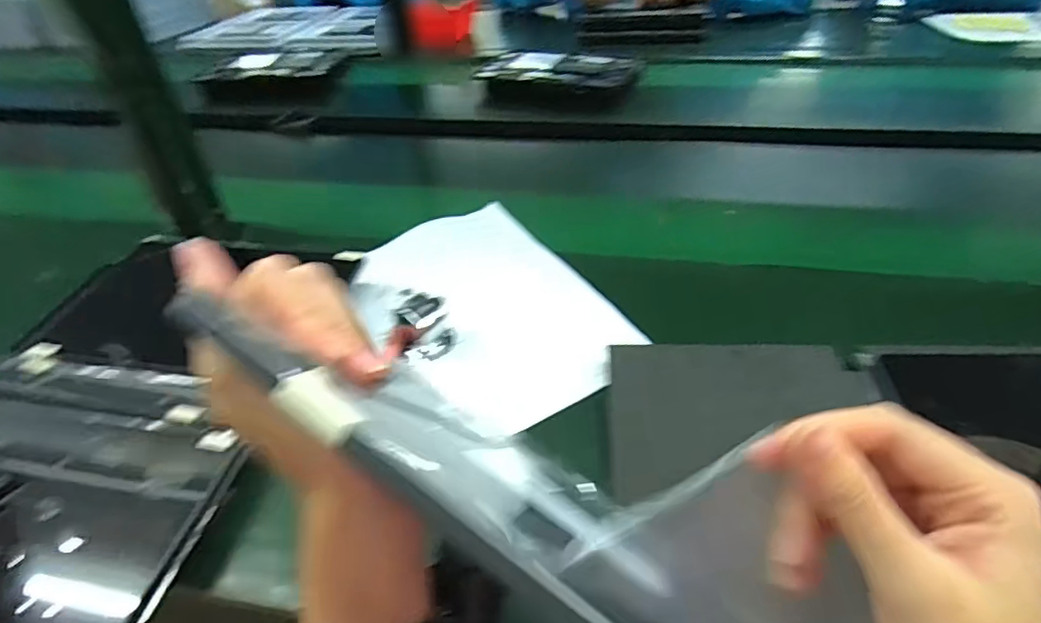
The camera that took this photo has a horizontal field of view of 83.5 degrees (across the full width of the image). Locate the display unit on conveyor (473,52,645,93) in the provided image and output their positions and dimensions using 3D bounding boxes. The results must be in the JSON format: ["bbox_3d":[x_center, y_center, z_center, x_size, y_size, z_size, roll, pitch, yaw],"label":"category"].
[{"bbox_3d":[0.071,-0.439,1.074,0.286,0.039,0.130,6,41,11],"label":"display unit on conveyor"}]

